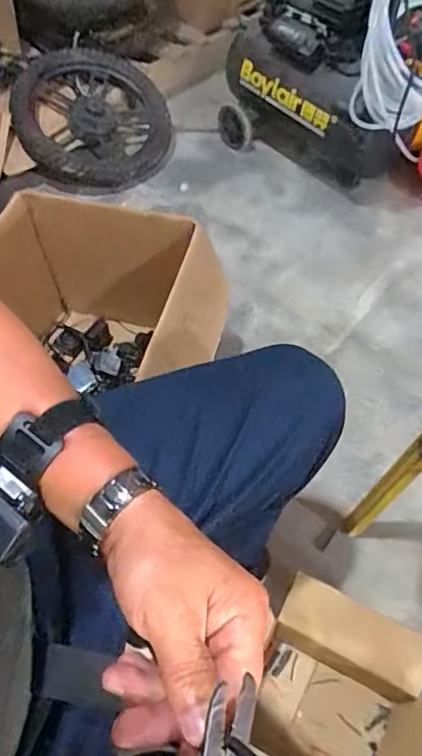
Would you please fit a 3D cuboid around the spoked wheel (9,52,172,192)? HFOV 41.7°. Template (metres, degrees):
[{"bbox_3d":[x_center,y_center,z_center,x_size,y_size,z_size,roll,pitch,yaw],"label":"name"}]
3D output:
[{"bbox_3d":[-0.291,-0.637,1.394,0.384,0.083,0.376,4,77,-18],"label":"spoked wheel"}]

